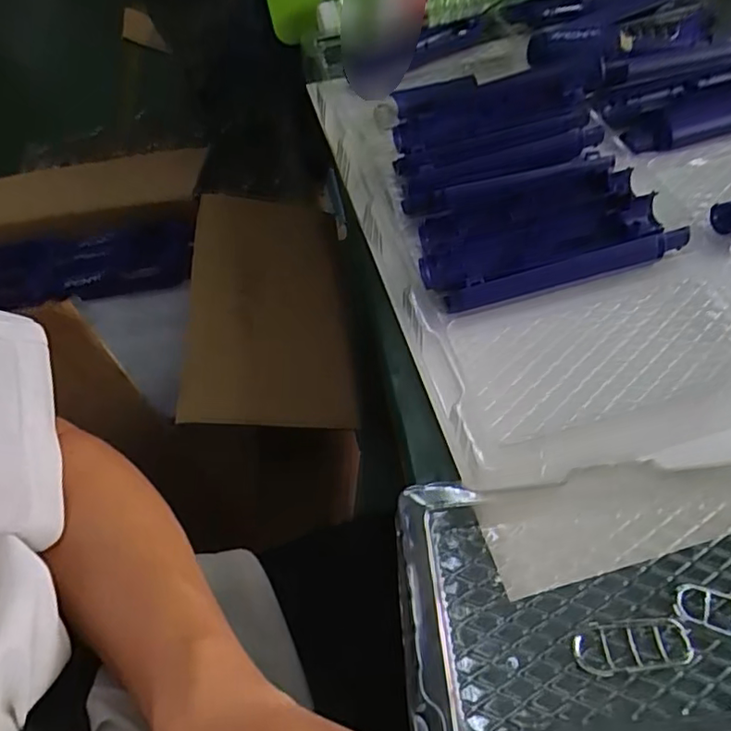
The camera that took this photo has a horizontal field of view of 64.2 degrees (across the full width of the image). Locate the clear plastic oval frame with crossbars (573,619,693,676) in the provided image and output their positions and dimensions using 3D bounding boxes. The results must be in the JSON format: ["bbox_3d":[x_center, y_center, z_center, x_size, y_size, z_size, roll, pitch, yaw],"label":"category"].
[{"bbox_3d":[0.126,0.131,0.273,0.055,0.005,0.022,-7,53,4],"label":"clear plastic oval frame with crossbars"}]

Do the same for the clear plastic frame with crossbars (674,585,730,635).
[{"bbox_3d":[0.168,0.118,0.280,0.036,0.004,0.020,9,55,15],"label":"clear plastic frame with crossbars"}]

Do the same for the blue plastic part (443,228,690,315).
[{"bbox_3d":[0.139,-0.066,0.396,0.175,0.021,0.015,-15,52,-2],"label":"blue plastic part"}]

